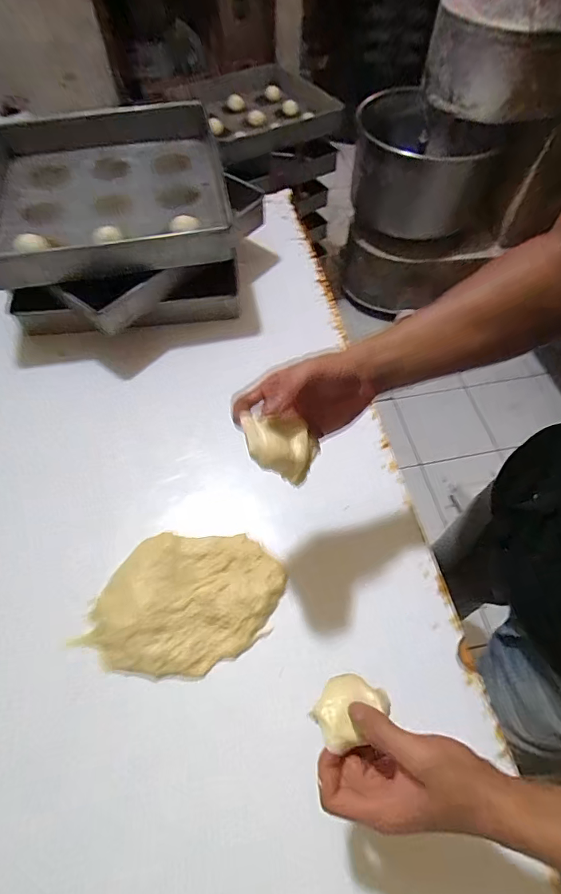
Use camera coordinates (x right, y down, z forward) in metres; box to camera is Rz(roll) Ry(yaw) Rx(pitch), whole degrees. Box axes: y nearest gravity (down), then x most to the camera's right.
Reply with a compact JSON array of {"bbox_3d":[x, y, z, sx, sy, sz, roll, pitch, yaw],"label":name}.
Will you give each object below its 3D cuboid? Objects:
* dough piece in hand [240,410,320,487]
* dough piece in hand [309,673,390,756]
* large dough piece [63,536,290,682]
[{"bbox_3d":[0.002,-0.001,0.399,0.060,0.037,0.063,-22,62,-12],"label":"dough piece in hand"},{"bbox_3d":[0.060,0.225,0.383,0.064,0.031,0.045,-30,63,-16],"label":"dough piece in hand"},{"bbox_3d":[-0.124,0.196,0.565,0.253,0.039,0.174,-3,59,-1],"label":"large dough piece"}]

